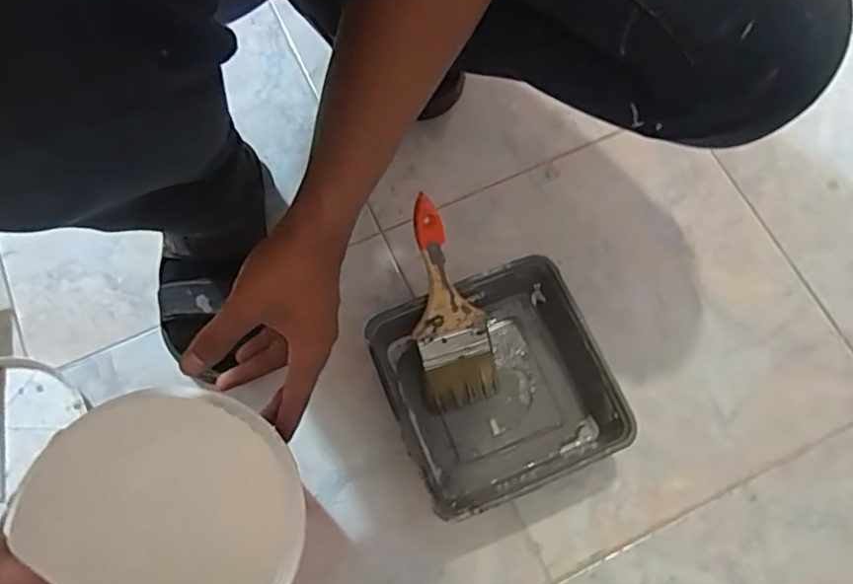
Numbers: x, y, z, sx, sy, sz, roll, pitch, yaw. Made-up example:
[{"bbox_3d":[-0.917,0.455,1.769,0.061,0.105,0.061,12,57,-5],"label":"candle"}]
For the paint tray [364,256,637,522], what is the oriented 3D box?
[{"bbox_3d":[0.068,0.090,0.580,0.201,0.072,0.197,-21,72,-7],"label":"paint tray"}]

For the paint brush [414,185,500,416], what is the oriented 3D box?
[{"bbox_3d":[0.018,0.015,0.569,0.070,0.012,0.204,-15,107,-5],"label":"paint brush"}]

